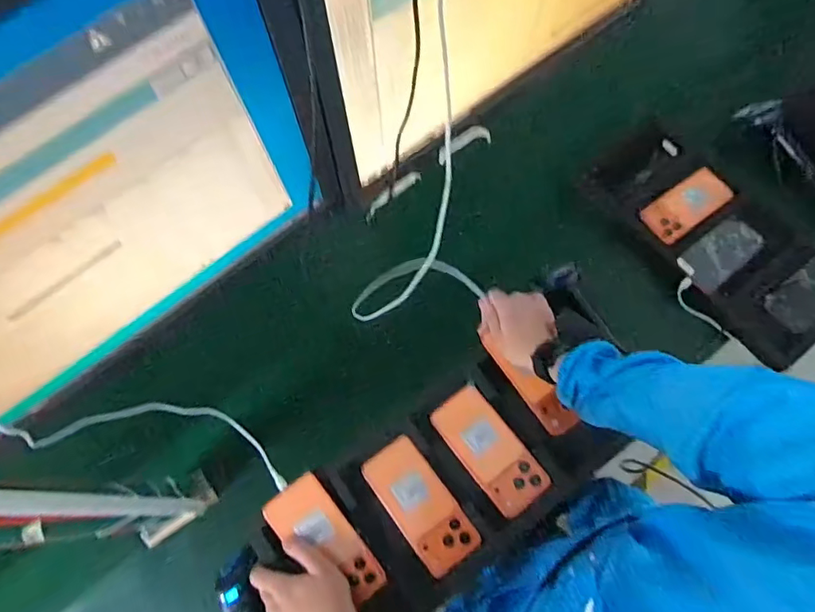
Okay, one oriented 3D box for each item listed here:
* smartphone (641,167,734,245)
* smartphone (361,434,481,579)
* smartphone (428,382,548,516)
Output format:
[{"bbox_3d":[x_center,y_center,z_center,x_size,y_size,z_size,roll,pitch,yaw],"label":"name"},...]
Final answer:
[{"bbox_3d":[0.492,-0.179,0.909,0.164,0.012,0.082,-36,62,-6],"label":"smartphone"},{"bbox_3d":[0.016,0.252,0.657,0.076,0.006,0.165,-35,72,-10],"label":"smartphone"},{"bbox_3d":[0.108,0.187,0.672,0.074,0.011,0.163,-36,73,-11],"label":"smartphone"}]

